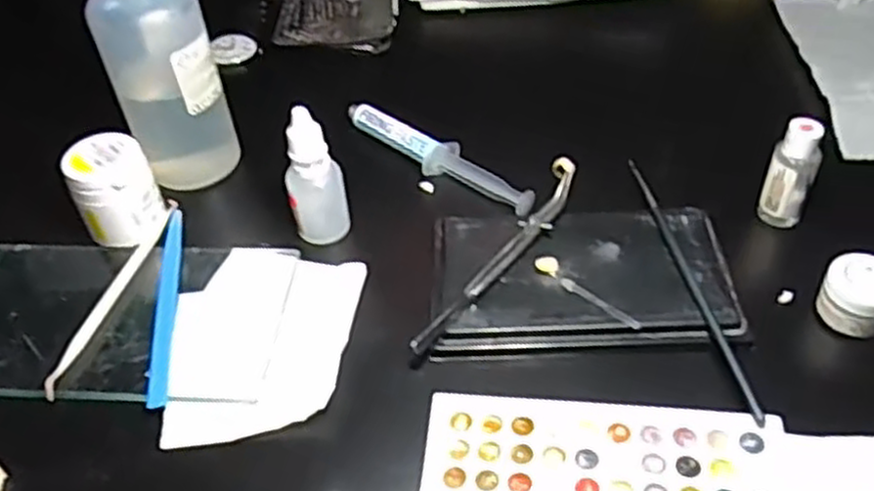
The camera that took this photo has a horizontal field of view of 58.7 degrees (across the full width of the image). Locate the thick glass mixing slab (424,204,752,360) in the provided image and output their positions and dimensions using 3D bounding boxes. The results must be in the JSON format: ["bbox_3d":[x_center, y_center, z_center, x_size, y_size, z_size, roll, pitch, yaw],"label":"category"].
[{"bbox_3d":[0.075,0.015,0.406,0.150,0.015,0.088,-2,47,3],"label":"thick glass mixing slab"}]

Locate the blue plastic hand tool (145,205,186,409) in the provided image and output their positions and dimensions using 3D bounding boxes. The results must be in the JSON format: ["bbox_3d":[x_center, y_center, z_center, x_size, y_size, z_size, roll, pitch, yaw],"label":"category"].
[{"bbox_3d":[-0.144,0.028,0.416,0.009,0.008,0.138,-9,47,-4],"label":"blue plastic hand tool"}]

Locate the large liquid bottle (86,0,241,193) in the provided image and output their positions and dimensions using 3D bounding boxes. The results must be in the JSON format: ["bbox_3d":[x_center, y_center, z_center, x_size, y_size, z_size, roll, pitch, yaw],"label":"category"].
[{"bbox_3d":[-0.160,-0.105,0.450,0.058,0.148,0.049,-24,50,-17],"label":"large liquid bottle"}]

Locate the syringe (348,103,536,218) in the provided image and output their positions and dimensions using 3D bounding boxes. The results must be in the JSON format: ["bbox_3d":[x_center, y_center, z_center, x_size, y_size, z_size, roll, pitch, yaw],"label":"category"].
[{"bbox_3d":[0.000,-0.055,0.488,0.145,0.015,0.025,29,56,27],"label":"syringe"}]

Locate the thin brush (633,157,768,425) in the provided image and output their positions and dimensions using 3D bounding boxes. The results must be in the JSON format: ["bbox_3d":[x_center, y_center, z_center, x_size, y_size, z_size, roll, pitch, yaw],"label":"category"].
[{"bbox_3d":[0.127,0.013,0.393,0.006,0.009,0.173,-8,47,-3],"label":"thin brush"}]

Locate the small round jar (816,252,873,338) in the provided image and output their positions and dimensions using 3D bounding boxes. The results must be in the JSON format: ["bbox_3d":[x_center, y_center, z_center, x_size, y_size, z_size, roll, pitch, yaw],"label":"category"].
[{"bbox_3d":[0.205,0.023,0.377,0.033,0.024,0.035,-2,47,2],"label":"small round jar"}]

